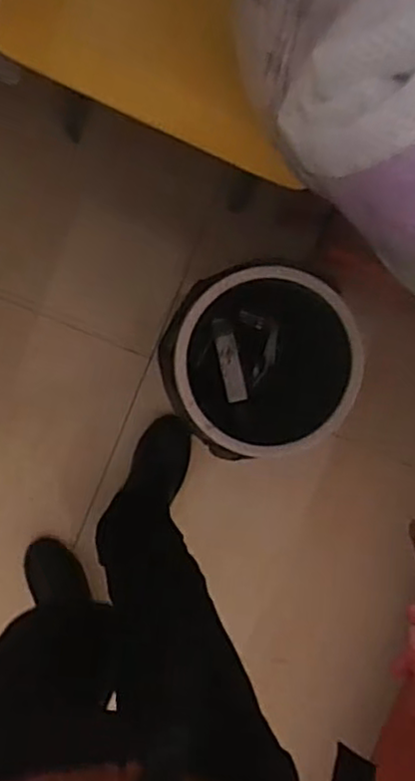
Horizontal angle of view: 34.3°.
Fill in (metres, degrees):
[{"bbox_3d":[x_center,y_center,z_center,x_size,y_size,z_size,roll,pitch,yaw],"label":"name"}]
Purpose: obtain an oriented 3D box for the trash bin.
[{"bbox_3d":[0.062,-0.040,1.016,0.253,0.291,0.269,-1,95,-7],"label":"trash bin"}]

